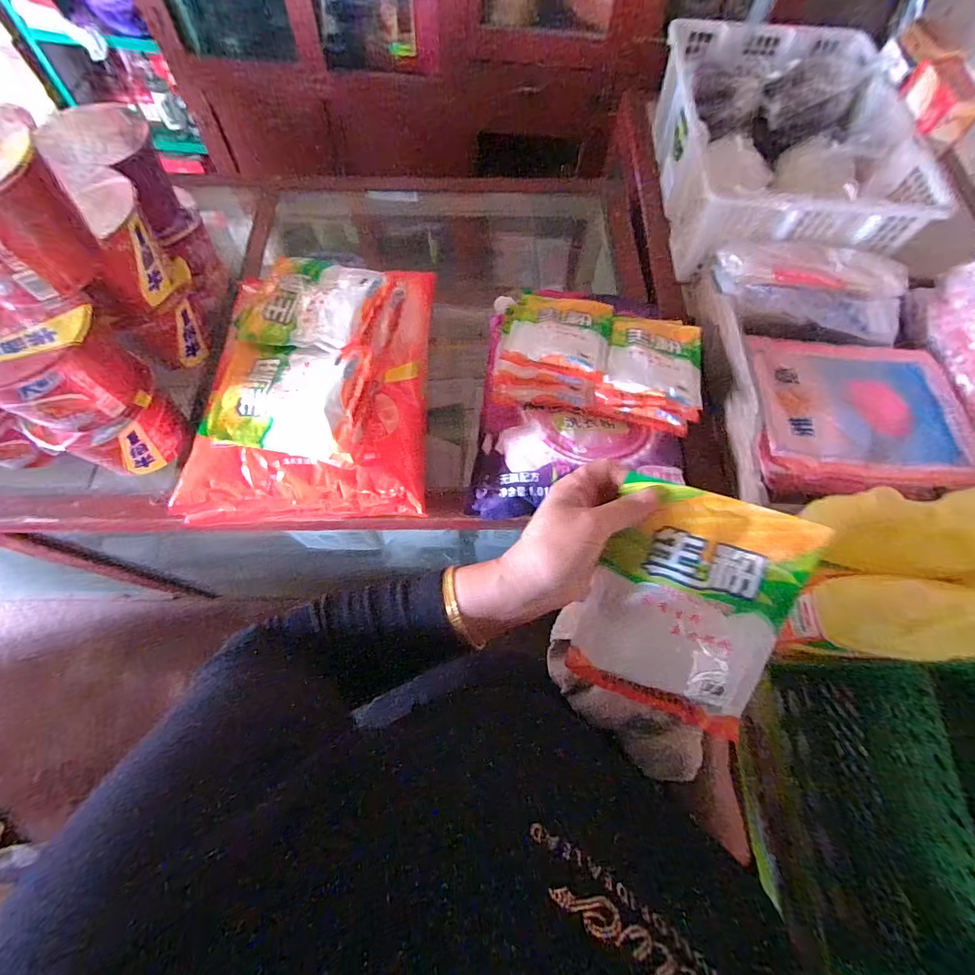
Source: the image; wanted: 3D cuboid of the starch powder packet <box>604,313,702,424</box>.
[{"bbox_3d":[0.228,-0.180,0.610,0.128,0.020,0.170,12,66,2],"label":"starch powder packet"}]

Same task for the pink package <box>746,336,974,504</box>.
[{"bbox_3d":[0.497,-0.102,0.612,0.298,0.040,0.243,5,66,-1],"label":"pink package"}]

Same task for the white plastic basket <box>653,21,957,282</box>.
[{"bbox_3d":[0.480,-0.563,0.769,0.345,0.171,0.467,2,66,-2],"label":"white plastic basket"}]

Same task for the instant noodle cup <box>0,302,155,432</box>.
[{"bbox_3d":[-0.476,-0.130,0.487,0.136,0.121,0.124,1,66,-3],"label":"instant noodle cup"}]

